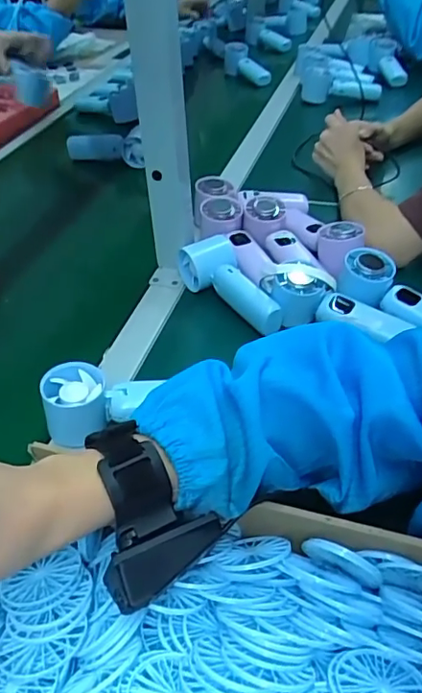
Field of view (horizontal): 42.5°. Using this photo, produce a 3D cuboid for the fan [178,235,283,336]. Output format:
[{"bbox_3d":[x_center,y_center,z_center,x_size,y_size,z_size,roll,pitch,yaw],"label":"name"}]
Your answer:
[{"bbox_3d":[0.018,-0.067,0.614,0.069,0.050,0.148,-16,46,-13],"label":"fan"}]

